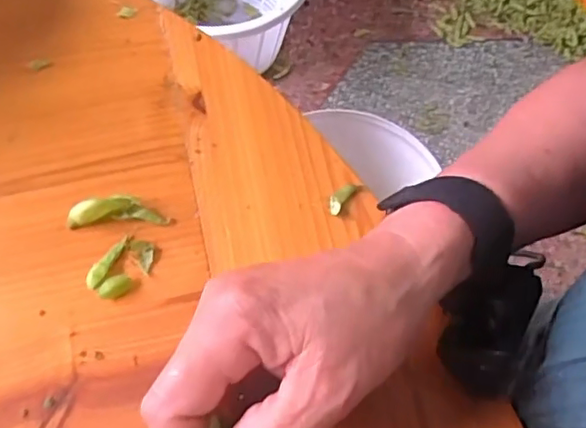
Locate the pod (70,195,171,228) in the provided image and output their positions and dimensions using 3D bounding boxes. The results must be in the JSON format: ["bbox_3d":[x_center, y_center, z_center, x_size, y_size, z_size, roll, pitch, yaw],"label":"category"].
[{"bbox_3d":[-0.095,-0.002,0.325,0.054,0.014,0.014,-2,63,-4],"label":"pod"}]

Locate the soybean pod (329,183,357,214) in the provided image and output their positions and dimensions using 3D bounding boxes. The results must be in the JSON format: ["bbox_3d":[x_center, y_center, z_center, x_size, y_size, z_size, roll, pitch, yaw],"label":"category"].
[{"bbox_3d":[0.028,-0.010,0.342,0.008,0.004,0.023,32,66,13],"label":"soybean pod"}]

